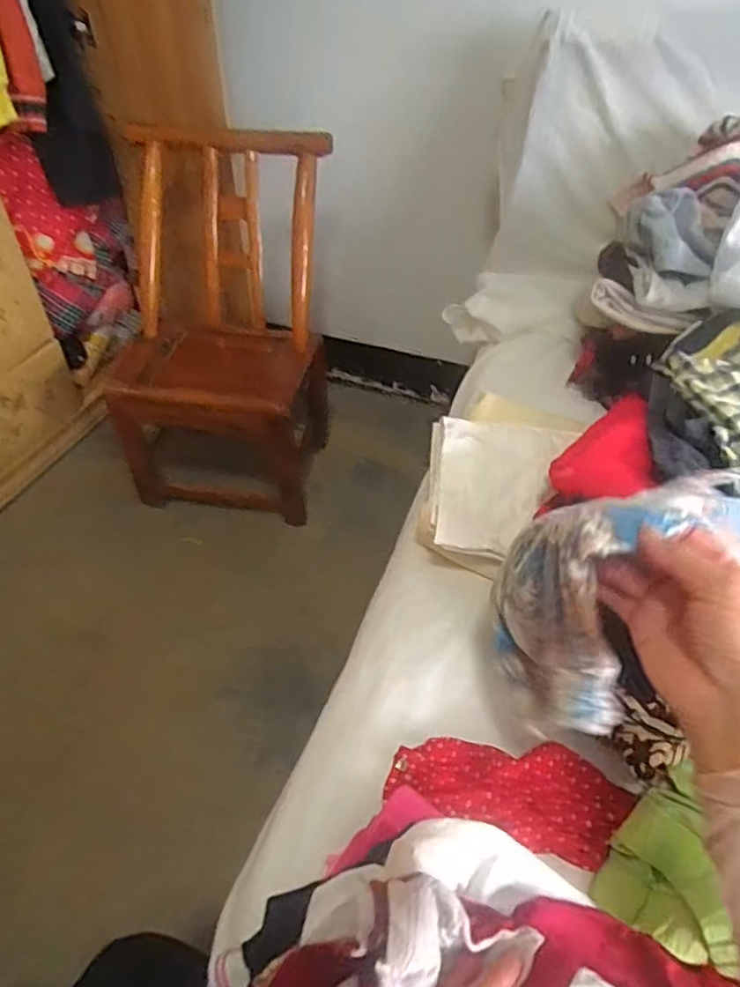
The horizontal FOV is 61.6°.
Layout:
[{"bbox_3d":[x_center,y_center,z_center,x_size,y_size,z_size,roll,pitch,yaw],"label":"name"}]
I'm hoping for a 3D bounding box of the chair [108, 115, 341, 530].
[{"bbox_3d":[-0.320,-0.373,1.396,0.447,0.683,0.412,11,46,11],"label":"chair"}]

